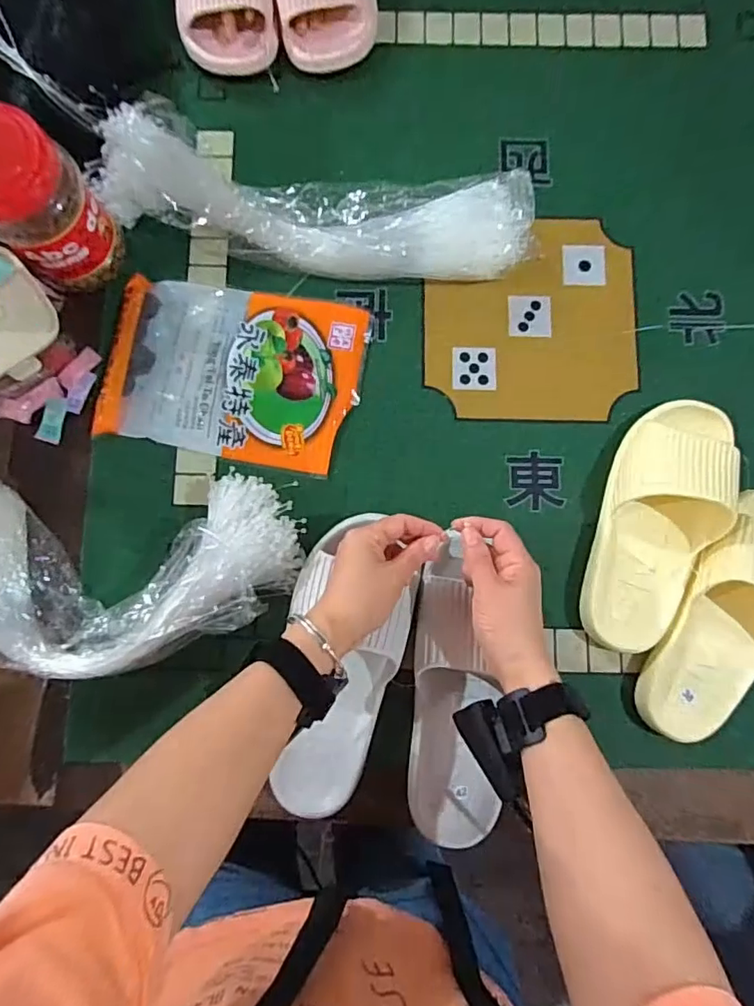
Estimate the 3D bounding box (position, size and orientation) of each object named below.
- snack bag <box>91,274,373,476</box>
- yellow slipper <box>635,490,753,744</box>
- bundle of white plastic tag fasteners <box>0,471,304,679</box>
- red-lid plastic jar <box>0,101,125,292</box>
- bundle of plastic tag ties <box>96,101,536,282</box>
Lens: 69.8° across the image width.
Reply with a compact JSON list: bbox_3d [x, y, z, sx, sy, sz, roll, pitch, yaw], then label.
[{"bbox_3d":[-0.139,-0.128,0.533,0.239,0.021,0.167,8,82,1],"label":"snack bag"},{"bbox_3d":[0.323,0.103,0.485,0.097,0.058,0.238,29,83,4],"label":"yellow slipper"},{"bbox_3d":[-0.248,0.059,0.478,0.349,0.073,0.183,2,82,0],"label":"bundle of white plastic tag fasteners"},{"bbox_3d":[-0.299,-0.262,0.481,0.081,0.136,0.089,0,82,0],"label":"red-lid plastic jar"},{"bbox_3d":[-0.059,-0.295,0.533,0.418,0.070,0.118,8,82,1],"label":"bundle of plastic tag ties"}]

